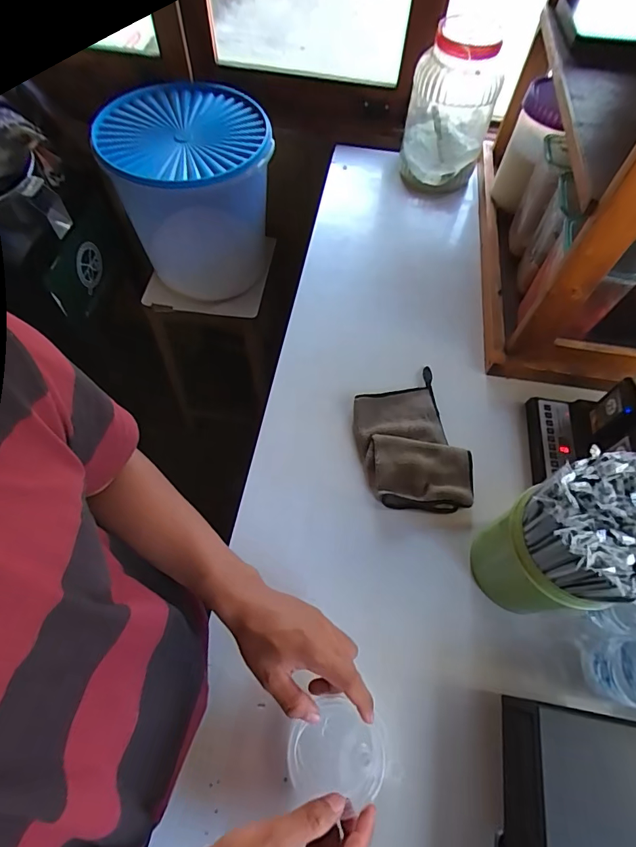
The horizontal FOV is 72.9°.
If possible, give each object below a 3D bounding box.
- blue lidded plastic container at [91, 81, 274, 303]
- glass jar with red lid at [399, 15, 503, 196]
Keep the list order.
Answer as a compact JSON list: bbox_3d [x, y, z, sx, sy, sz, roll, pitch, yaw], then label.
[{"bbox_3d":[-0.251,-0.455,0.949,0.302,0.369,0.285,-19,65,-11],"label":"blue lidded plastic container"},{"bbox_3d":[0.244,-0.583,0.789,0.145,0.231,0.171,14,63,5],"label":"glass jar with red lid"}]

